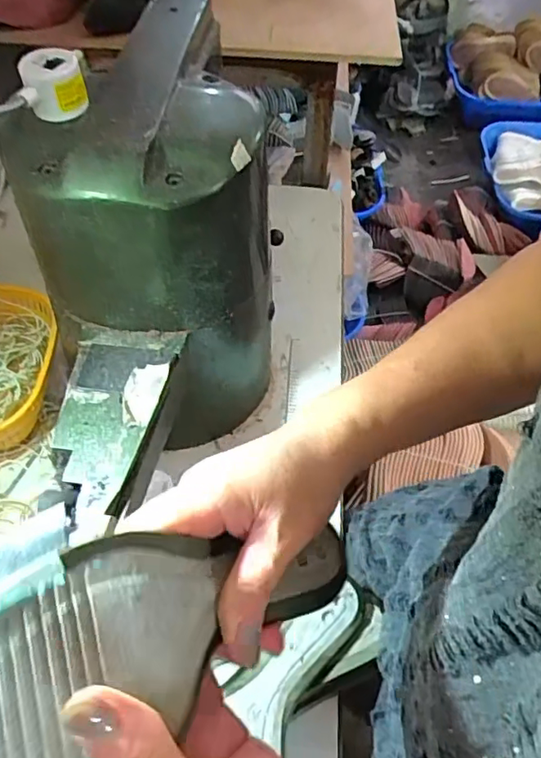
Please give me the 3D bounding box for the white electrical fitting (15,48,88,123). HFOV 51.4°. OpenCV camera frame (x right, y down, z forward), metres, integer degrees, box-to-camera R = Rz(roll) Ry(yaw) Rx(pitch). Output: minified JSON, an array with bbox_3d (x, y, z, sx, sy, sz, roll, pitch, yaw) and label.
[{"bbox_3d":[-0.153,-0.208,0.398,0.042,0.035,0.038,-9,55,-7],"label":"white electrical fitting"}]

